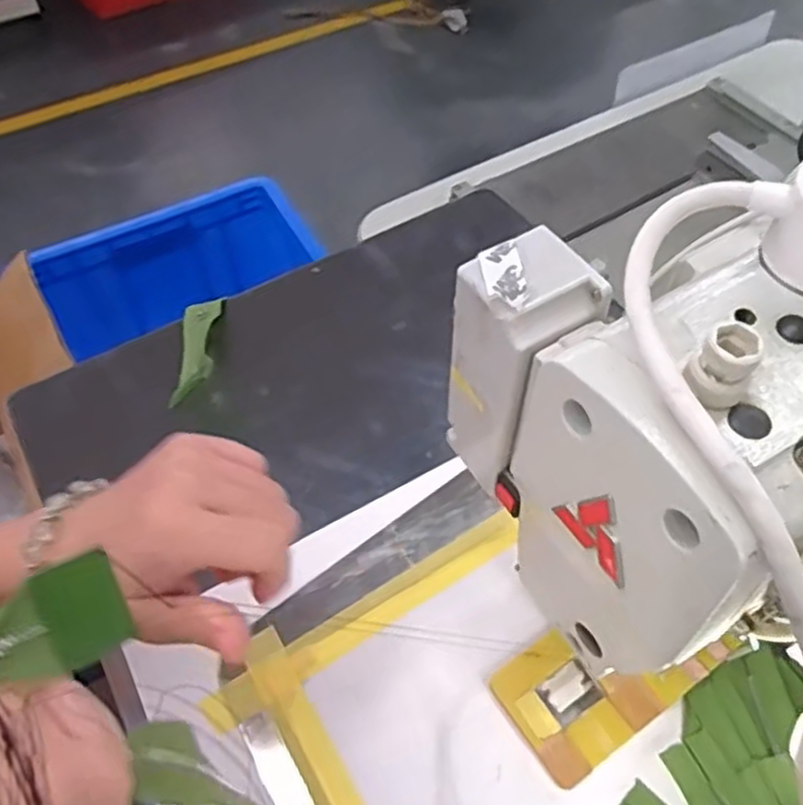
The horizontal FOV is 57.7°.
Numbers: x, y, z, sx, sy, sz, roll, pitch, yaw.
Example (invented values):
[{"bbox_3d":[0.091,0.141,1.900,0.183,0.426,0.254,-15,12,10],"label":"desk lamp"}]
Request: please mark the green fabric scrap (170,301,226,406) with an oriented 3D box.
[{"bbox_3d":[-0.163,-0.042,0.579,0.030,0.011,0.096,7,67,0],"label":"green fabric scrap"}]

